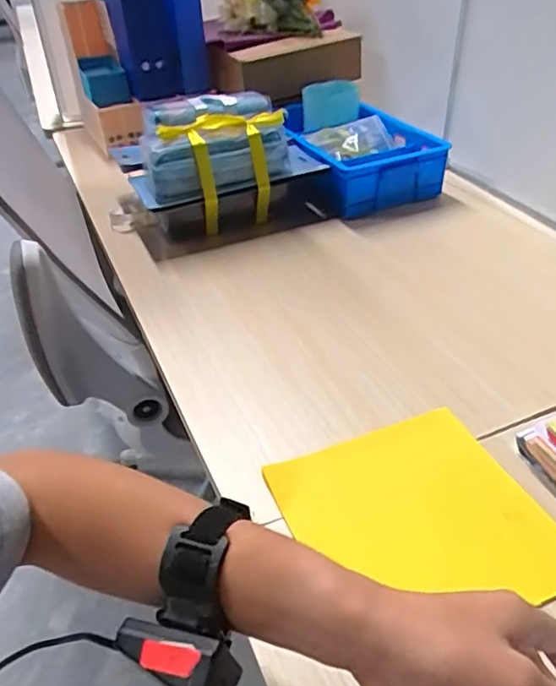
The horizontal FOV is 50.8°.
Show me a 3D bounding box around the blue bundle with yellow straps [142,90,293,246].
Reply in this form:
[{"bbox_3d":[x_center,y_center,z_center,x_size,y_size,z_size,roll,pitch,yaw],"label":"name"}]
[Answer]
[{"bbox_3d":[-0.102,-0.288,0.937,0.207,0.162,0.216,-12,38,-12],"label":"blue bundle with yellow straps"}]

